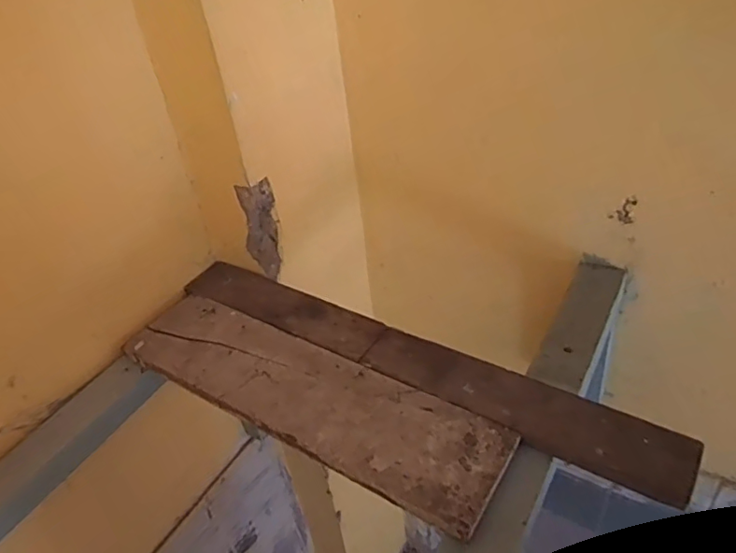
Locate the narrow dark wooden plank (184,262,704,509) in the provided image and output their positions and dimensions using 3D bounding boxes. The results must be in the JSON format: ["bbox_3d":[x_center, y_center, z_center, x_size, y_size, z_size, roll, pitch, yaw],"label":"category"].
[{"bbox_3d":[0.029,0.094,0.658,0.635,0.029,0.072,17,42,29],"label":"narrow dark wooden plank"}]

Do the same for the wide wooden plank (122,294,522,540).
[{"bbox_3d":[-0.078,0.125,0.630,0.472,0.017,0.124,17,42,30],"label":"wide wooden plank"}]

